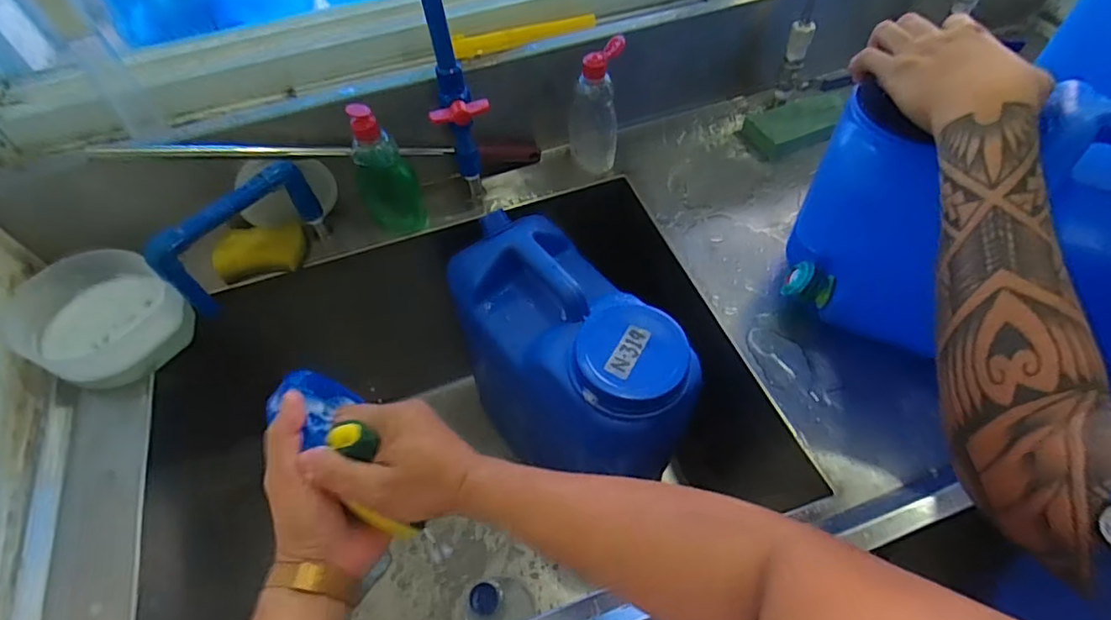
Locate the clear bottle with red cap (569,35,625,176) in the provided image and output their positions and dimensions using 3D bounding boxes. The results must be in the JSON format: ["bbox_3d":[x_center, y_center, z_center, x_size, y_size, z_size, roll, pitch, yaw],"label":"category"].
[{"bbox_3d":[0.051,-0.249,0.701,0.062,0.165,0.043,-8,57,-2],"label":"clear bottle with red cap"}]

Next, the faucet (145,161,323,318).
[{"bbox_3d":[-0.352,-0.084,0.628,0.025,0.121,0.180,33,64,22],"label":"faucet"}]

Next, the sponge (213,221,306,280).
[{"bbox_3d":[-0.362,-0.074,0.679,0.097,0.029,0.066,-8,56,-2],"label":"sponge"}]

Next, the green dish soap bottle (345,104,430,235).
[{"bbox_3d":[-0.209,-0.170,0.665,0.070,0.174,0.060,-23,58,-12],"label":"green dish soap bottle"}]

